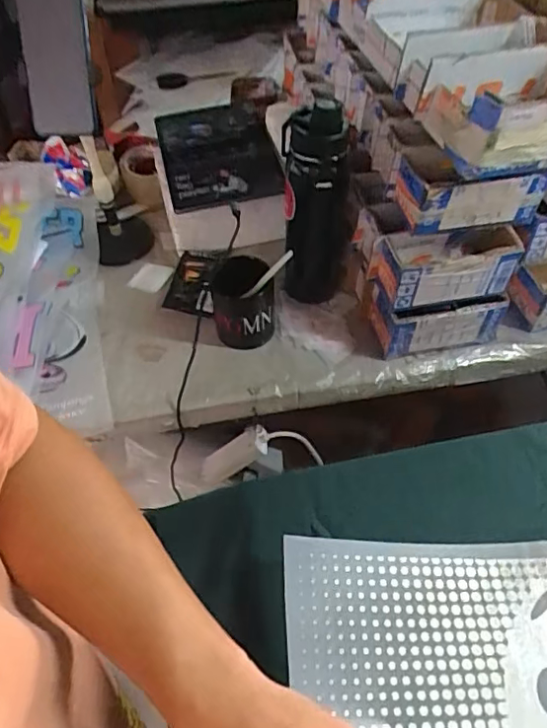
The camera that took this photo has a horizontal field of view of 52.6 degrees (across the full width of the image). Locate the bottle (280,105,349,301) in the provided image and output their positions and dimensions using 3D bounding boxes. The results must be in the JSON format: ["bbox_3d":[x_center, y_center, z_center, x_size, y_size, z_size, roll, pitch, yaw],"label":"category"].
[{"bbox_3d":[0.057,-0.193,0.715,0.087,0.285,0.080,0,52,2],"label":"bottle"}]

